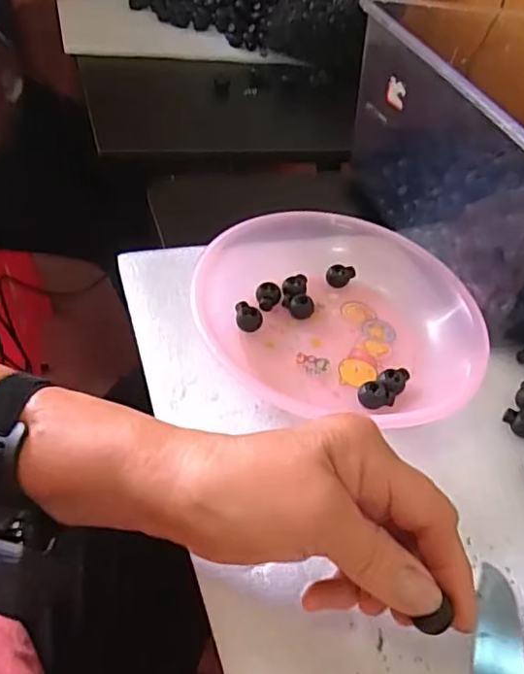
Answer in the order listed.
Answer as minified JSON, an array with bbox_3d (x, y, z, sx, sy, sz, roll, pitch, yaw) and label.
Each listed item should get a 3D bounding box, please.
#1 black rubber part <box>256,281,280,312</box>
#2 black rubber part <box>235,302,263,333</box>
[{"bbox_3d":[0.004,-0.027,0.425,0.017,0.012,0.021,10,46,-3],"label":"black rubber part"},{"bbox_3d":[-0.009,-0.012,0.409,0.017,0.013,0.019,-1,48,-13],"label":"black rubber part"}]

